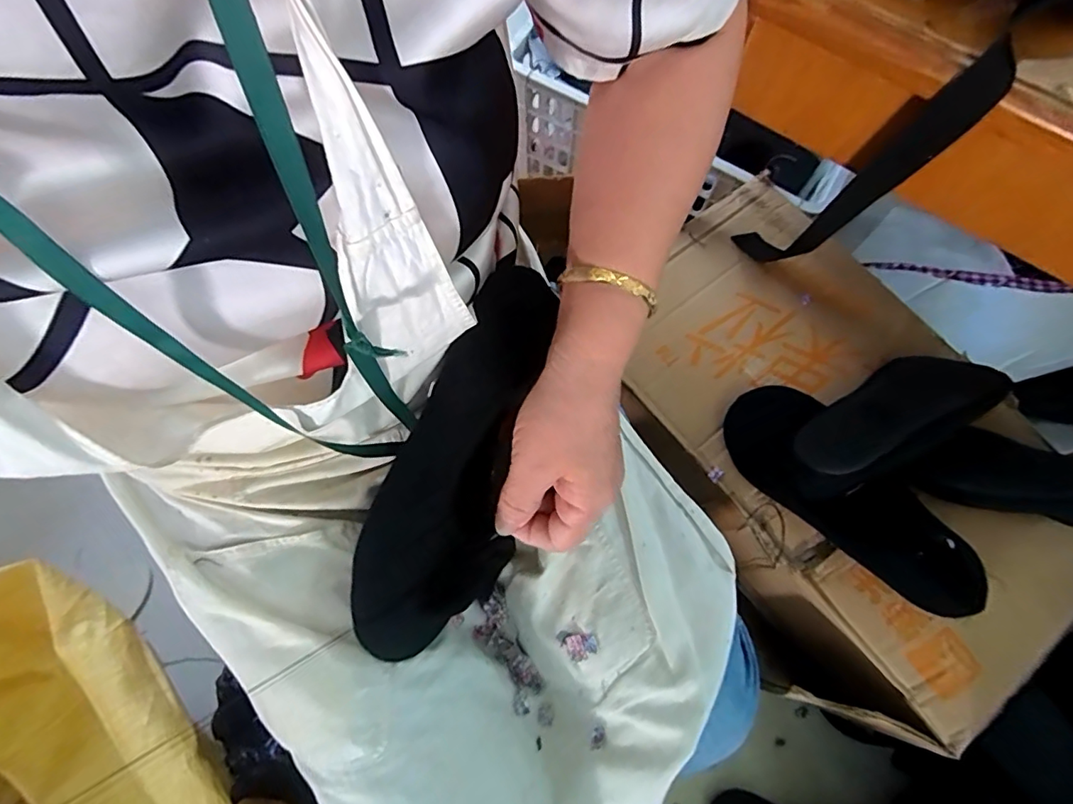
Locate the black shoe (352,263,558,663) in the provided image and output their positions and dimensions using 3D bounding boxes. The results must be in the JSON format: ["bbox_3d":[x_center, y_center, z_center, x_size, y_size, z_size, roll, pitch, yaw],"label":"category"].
[{"bbox_3d":[-0.044,0.033,0.343,0.079,0.034,0.249,17,75,5],"label":"black shoe"}]

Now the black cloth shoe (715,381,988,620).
[{"bbox_3d":[0.290,0.087,0.498,0.256,0.061,0.091,43,76,12],"label":"black cloth shoe"}]

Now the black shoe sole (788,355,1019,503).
[{"bbox_3d":[0.330,0.010,0.491,0.236,0.061,0.082,-25,74,-8],"label":"black shoe sole"}]

